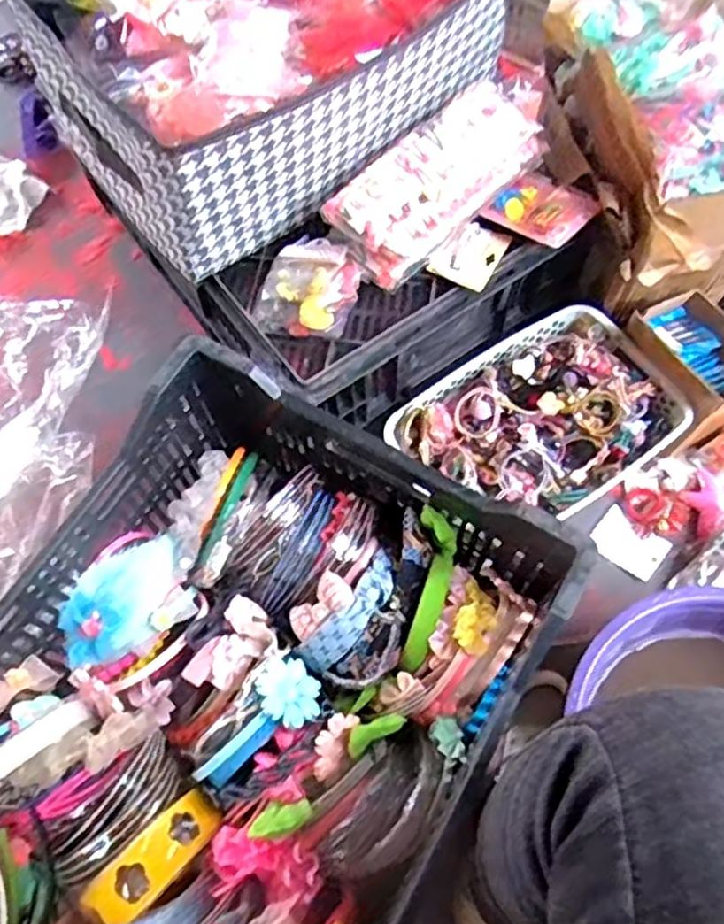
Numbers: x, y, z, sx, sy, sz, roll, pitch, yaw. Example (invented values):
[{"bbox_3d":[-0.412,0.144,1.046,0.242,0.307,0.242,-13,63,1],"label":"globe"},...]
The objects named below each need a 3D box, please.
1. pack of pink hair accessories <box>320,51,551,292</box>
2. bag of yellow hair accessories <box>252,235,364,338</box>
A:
[{"bbox_3d":[0.081,-0.283,0.710,0.252,0.065,0.101,-41,71,-17],"label":"pack of pink hair accessories"},{"bbox_3d":[-0.048,-0.171,0.702,0.092,0.052,0.096,21,68,11],"label":"bag of yellow hair accessories"}]

